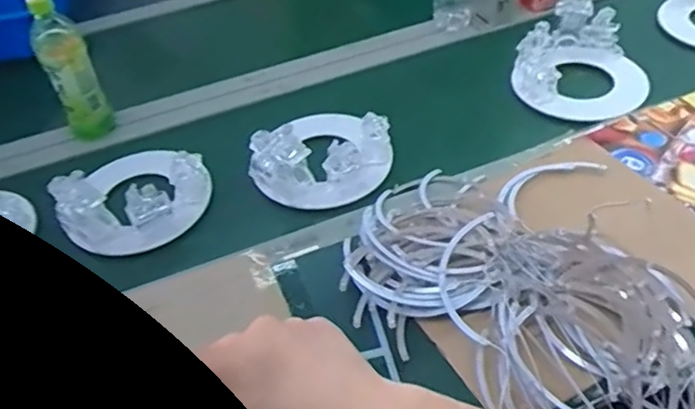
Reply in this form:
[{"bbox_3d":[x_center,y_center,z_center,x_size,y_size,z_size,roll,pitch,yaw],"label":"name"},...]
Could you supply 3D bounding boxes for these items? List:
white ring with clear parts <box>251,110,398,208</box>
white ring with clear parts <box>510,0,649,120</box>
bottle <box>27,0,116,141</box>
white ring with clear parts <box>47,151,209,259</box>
[{"bbox_3d":[-0.032,-0.092,0.848,0.172,0.100,0.188,17,50,22],"label":"white ring with clear parts"},{"bbox_3d":[0.359,-0.220,0.941,0.185,0.096,0.173,-3,46,3],"label":"white ring with clear parts"},{"bbox_3d":[-0.408,-0.199,0.914,0.065,0.203,0.069,-23,48,-15],"label":"bottle"},{"bbox_3d":[-0.286,-0.037,0.844,0.182,0.098,0.193,-3,46,3],"label":"white ring with clear parts"}]

